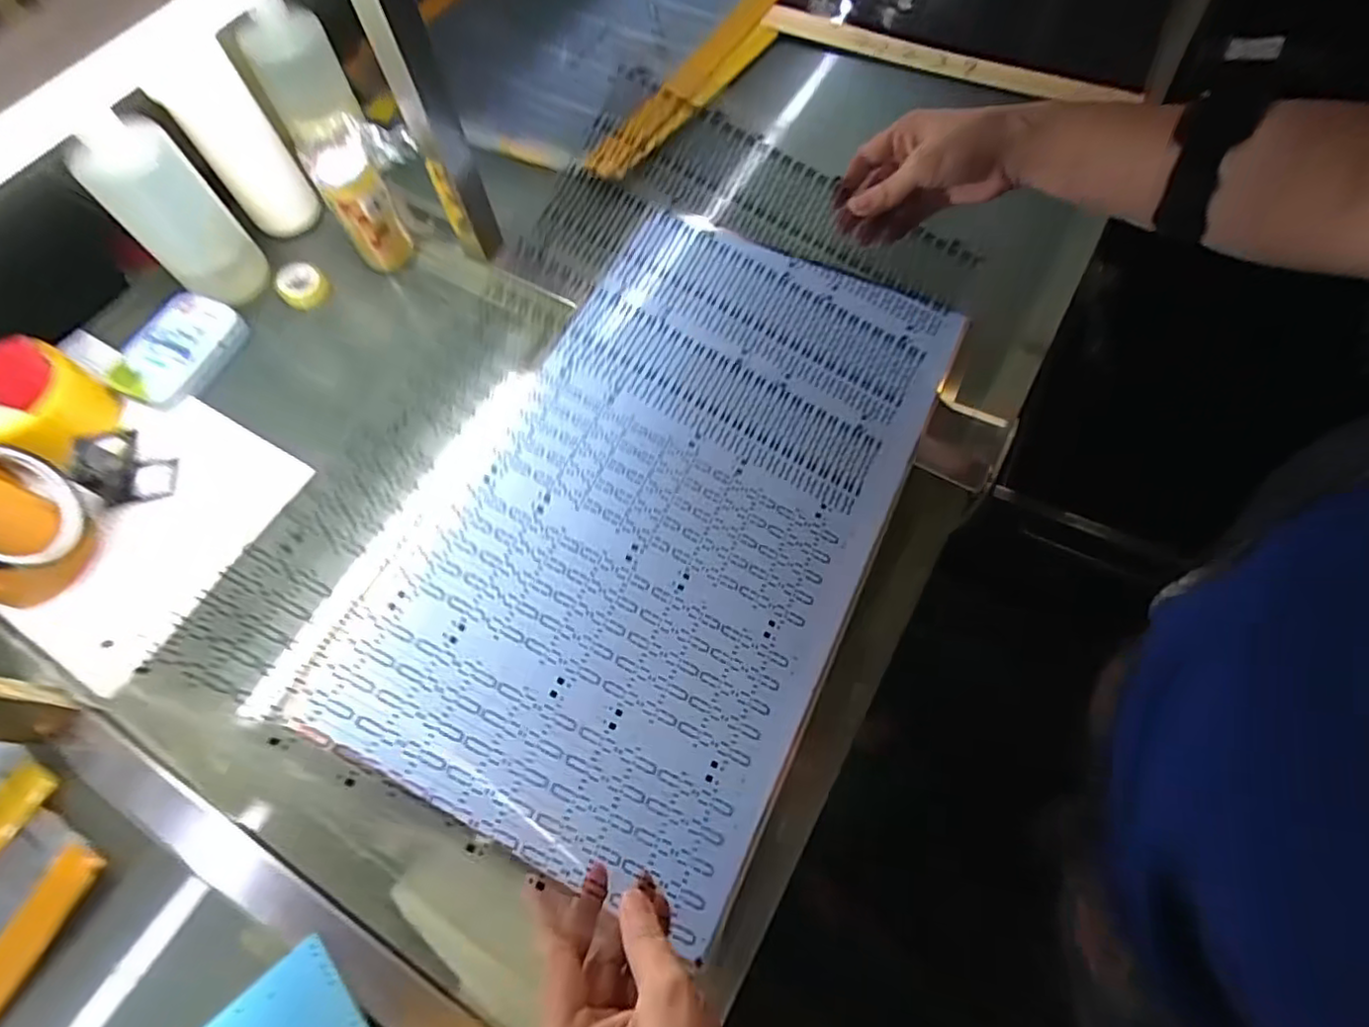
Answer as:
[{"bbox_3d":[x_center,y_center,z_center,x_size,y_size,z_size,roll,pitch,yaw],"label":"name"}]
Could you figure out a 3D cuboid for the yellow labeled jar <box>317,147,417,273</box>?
[{"bbox_3d":[-0.294,-0.280,0.594,0.052,0.105,0.042,-27,66,-10],"label":"yellow labeled jar"}]

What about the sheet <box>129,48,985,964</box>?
[{"bbox_3d":[-0.030,-0.044,0.424,0.360,0.065,0.525,30,65,-2],"label":"sheet"}]

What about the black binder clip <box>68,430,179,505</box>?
[{"bbox_3d":[-0.446,-0.037,0.506,0.052,0.056,0.043,-14,65,-4],"label":"black binder clip"}]

